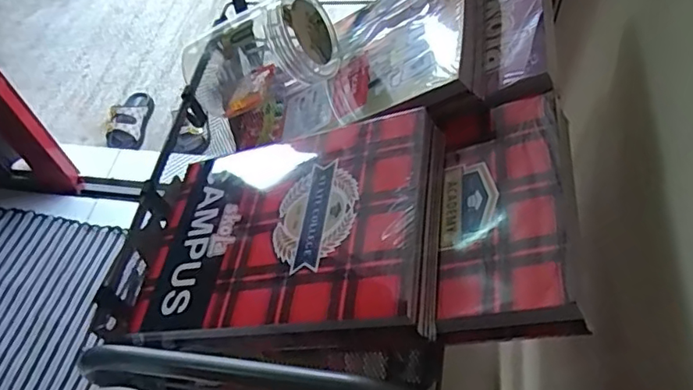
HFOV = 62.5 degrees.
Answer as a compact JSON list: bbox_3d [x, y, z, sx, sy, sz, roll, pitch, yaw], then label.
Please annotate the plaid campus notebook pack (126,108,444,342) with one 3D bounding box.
[{"bbox_3d":[-0.051,0.028,0.445,0.244,0.029,0.173,-11,50,26],"label":"plaid campus notebook pack"}]

